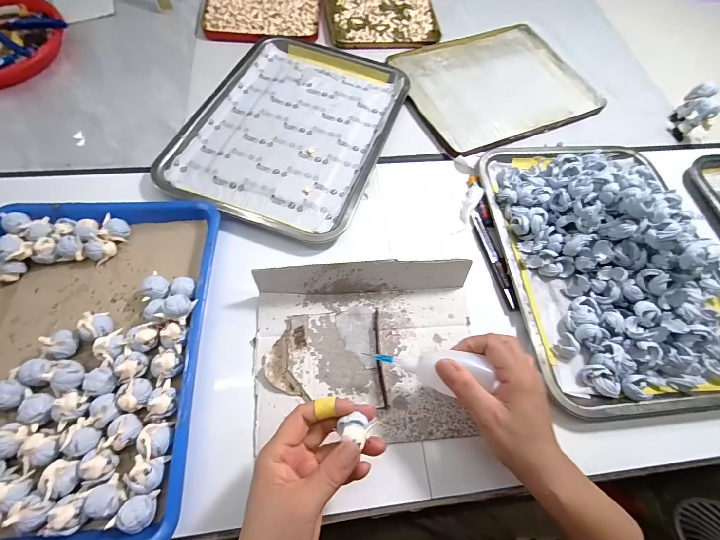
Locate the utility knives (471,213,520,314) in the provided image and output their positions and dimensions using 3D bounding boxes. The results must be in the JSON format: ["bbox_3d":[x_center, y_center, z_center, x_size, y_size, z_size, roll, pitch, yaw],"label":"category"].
[{"bbox_3d":[0.166,-0.015,0.403,0.014,0.007,0.136,-9,67,-7],"label":"utility knives"}]

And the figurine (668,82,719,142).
[{"bbox_3d":[0.515,-0.241,0.502,0.035,0.062,0.067,27,68,8],"label":"figurine"}]

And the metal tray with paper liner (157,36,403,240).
[{"bbox_3d":[-0.088,-0.214,0.475,0.256,0.022,0.360,19,67,5],"label":"metal tray with paper liner"}]

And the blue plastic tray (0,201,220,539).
[{"bbox_3d":[-0.282,0.079,0.320,0.253,0.036,0.329,-2,66,-4],"label":"blue plastic tray"}]

